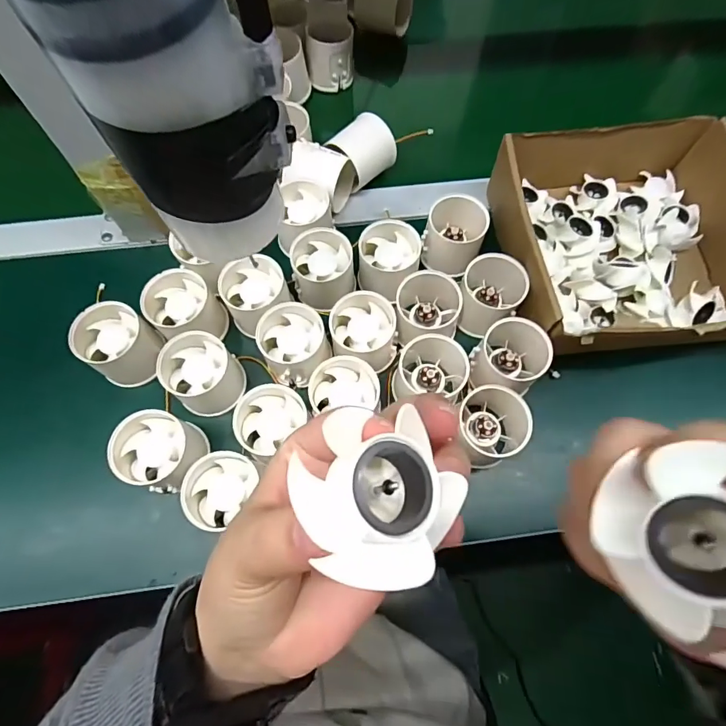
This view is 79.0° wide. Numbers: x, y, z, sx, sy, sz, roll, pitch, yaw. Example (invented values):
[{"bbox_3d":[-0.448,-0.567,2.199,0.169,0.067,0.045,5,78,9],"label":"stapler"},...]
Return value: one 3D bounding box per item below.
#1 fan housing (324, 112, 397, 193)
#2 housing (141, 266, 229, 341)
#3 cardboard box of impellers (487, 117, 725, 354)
[{"bbox_3d":[-0.003,-0.200,0.428,0.052,0.049,0.058,43,73,15],"label":"fan housing"},{"bbox_3d":[-0.144,-0.042,0.359,0.056,0.045,0.051,0,68,-1],"label":"housing"},{"bbox_3d":[0.225,-0.104,0.378,0.197,0.066,0.196,-7,68,-4],"label":"cardboard box of impellers"}]

